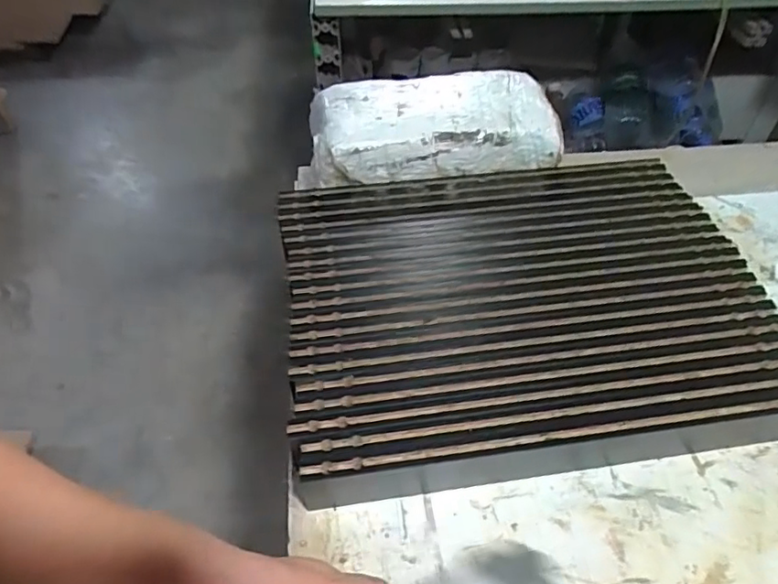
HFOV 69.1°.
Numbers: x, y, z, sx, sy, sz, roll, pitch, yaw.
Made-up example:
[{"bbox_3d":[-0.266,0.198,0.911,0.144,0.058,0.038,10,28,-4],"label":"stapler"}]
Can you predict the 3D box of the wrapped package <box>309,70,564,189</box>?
[{"bbox_3d":[0.047,-0.169,0.573,0.247,0.054,0.116,-1,49,-4],"label":"wrapped package"}]

